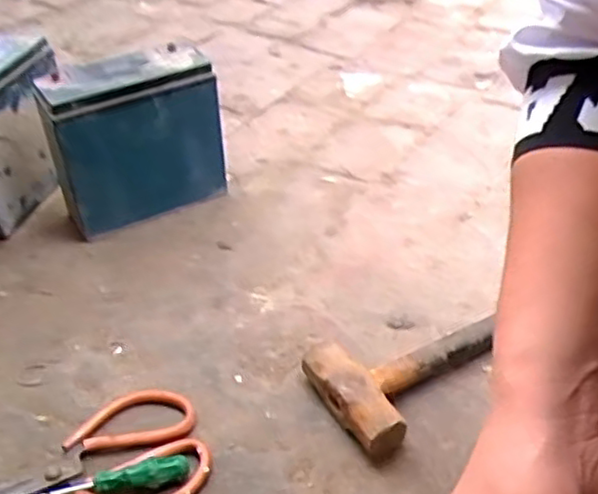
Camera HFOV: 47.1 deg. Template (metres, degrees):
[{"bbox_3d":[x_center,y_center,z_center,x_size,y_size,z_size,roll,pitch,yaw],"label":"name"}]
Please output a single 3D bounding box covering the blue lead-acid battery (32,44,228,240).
[{"bbox_3d":[-0.177,-0.118,0.776,0.185,0.176,0.075,-18,41,-16],"label":"blue lead-acid battery"}]

